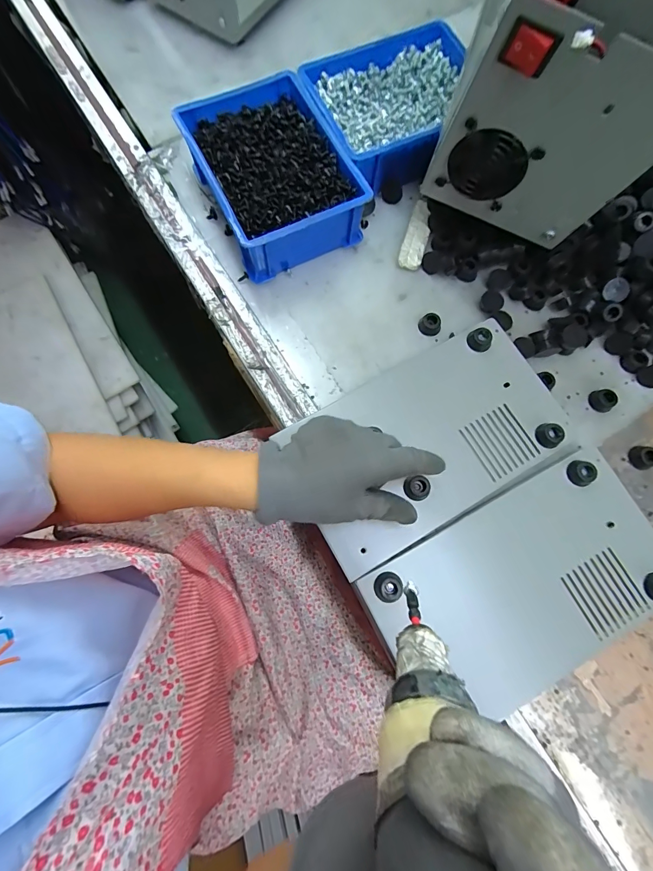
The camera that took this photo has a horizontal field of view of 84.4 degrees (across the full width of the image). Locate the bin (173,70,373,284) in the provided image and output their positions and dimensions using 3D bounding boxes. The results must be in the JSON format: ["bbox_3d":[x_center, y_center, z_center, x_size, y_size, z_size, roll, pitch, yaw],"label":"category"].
[{"bbox_3d":[-0.059,-0.288,0.407,0.144,0.065,0.192,-25,79,-7],"label":"bin"}]

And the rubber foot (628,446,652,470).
[{"bbox_3d":[0.326,0.022,0.368,0.022,0.013,0.024,0,77,0],"label":"rubber foot"}]

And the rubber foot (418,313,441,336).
[{"bbox_3d":[0.116,-0.124,0.403,0.023,0.018,0.019,15,77,3],"label":"rubber foot"}]

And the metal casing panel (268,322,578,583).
[{"bbox_3d":[0.102,0.003,0.354,0.264,0.017,0.159,-28,78,-6],"label":"metal casing panel"}]

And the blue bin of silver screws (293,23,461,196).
[{"bbox_3d":[0.084,-0.383,0.431,0.195,0.063,0.156,-27,79,-7],"label":"blue bin of silver screws"}]

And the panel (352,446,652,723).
[{"bbox_3d":[0.180,0.136,0.328,0.266,0.033,0.152,-28,78,-6],"label":"panel"}]

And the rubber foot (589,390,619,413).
[{"bbox_3d":[0.295,-0.037,0.383,0.020,0.014,0.024,-19,77,-4],"label":"rubber foot"}]

